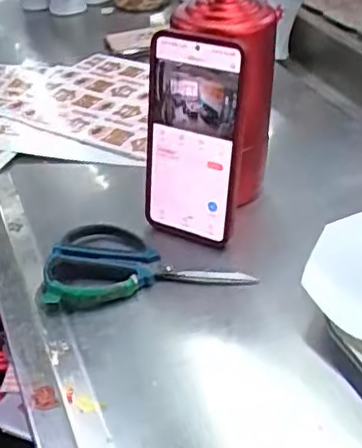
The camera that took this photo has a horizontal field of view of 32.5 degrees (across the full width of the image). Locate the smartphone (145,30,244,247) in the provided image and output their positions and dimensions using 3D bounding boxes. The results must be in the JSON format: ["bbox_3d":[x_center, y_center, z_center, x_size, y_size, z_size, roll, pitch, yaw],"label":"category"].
[{"bbox_3d":[0.007,-0.066,0.500,0.083,0.162,0.011,19,29,26],"label":"smartphone"}]

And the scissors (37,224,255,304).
[{"bbox_3d":[-0.028,0.026,0.503,0.159,0.014,0.085,-6,39,0],"label":"scissors"}]

